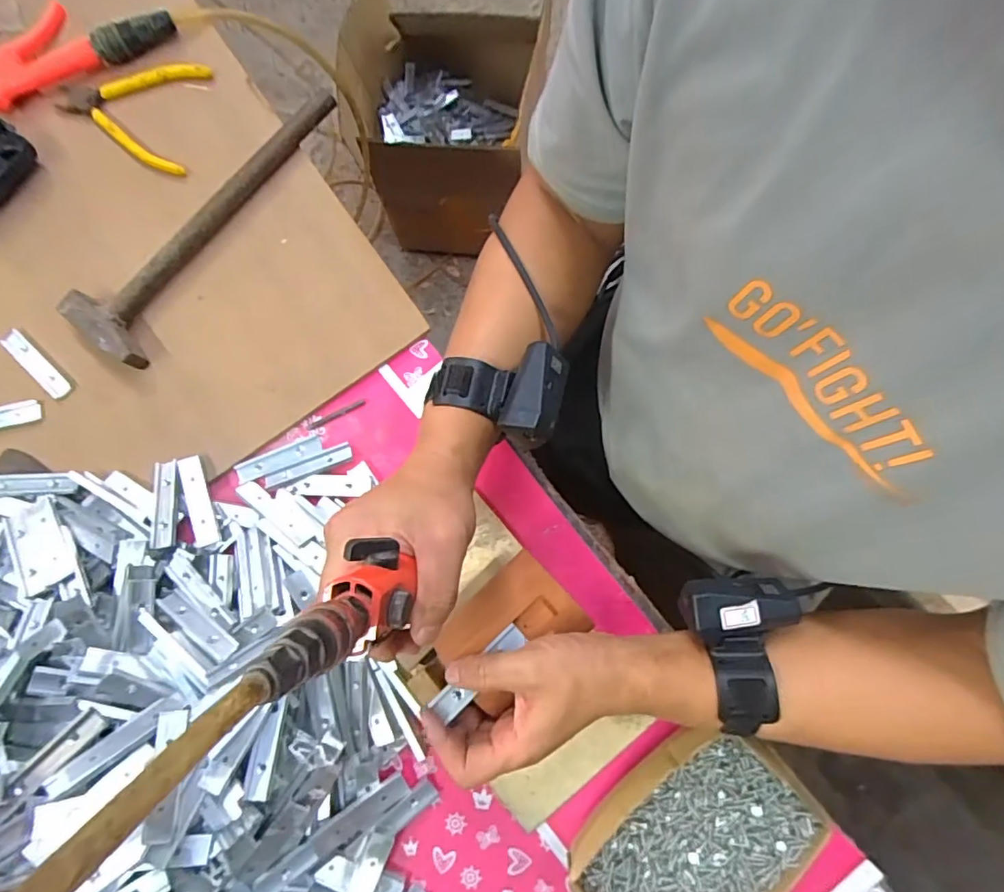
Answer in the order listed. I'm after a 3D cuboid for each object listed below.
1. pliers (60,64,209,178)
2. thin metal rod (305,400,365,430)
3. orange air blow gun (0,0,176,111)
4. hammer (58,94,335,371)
[{"bbox_3d":[-0.360,-0.330,0.530,0.128,0.021,0.111,12,81,3],"label":"pliers"},{"bbox_3d":[-0.153,-0.029,0.500,0.057,0.004,0.006,-25,81,-3],"label":"thin metal rod"},{"bbox_3d":[-0.427,-0.393,0.527,0.206,0.029,0.087,-22,81,-3],"label":"orange air blow gun"},{"bbox_3d":[-0.269,-0.211,0.507,0.079,0.036,0.314,38,81,4],"label":"hammer"}]

